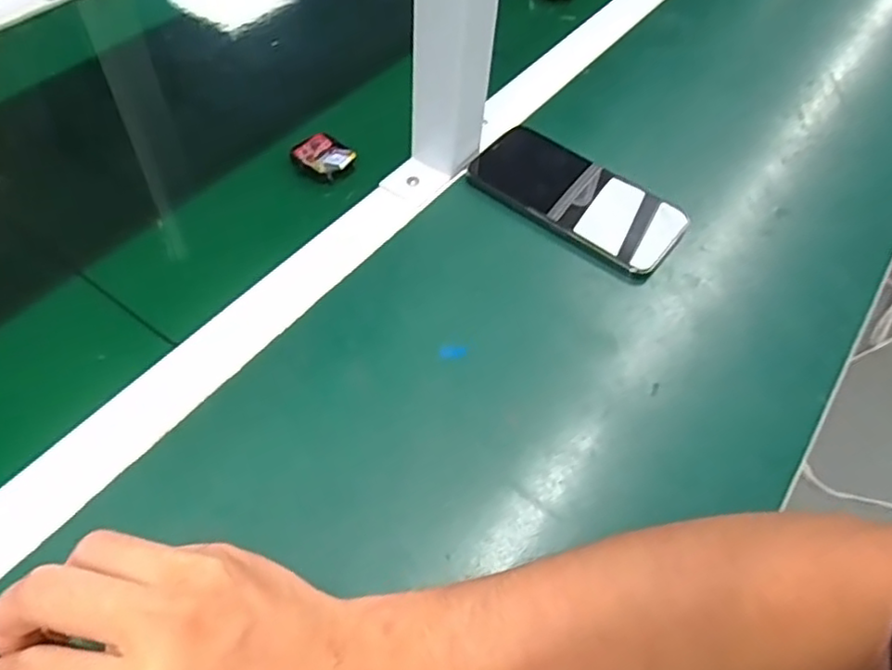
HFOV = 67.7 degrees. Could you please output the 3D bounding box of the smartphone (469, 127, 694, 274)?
[{"bbox_3d":[0.098,-0.105,0.497,0.155,0.013,0.082,38,60,20],"label":"smartphone"}]

